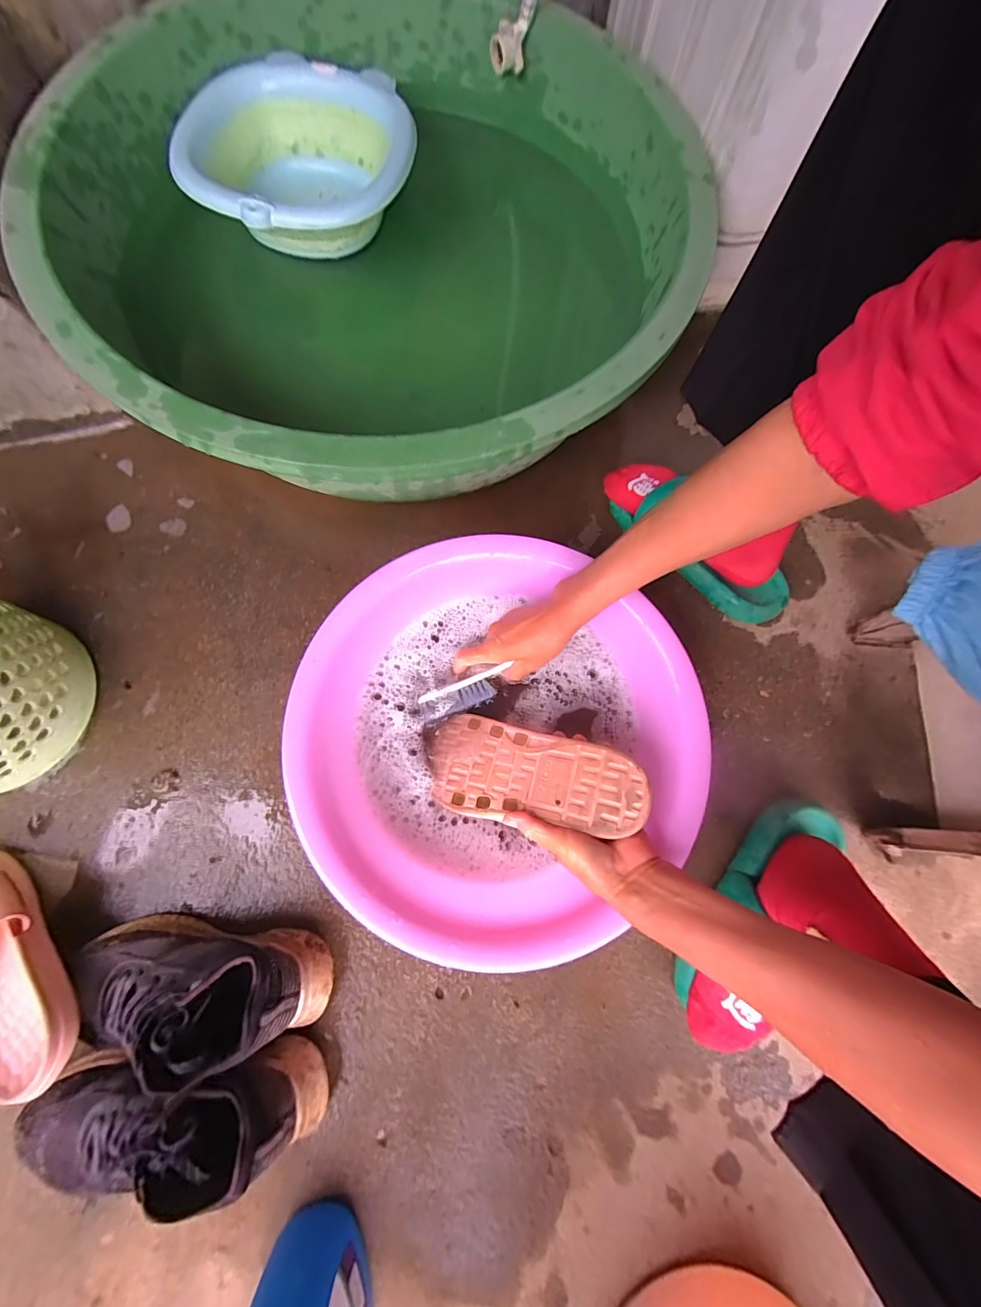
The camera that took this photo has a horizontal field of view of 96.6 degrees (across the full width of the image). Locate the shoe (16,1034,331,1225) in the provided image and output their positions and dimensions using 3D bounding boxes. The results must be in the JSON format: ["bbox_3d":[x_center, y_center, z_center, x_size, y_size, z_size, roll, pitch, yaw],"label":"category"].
[{"bbox_3d":[-0.283,0.413,0.386,0.249,0.092,0.090,-4,76,-3],"label":"shoe"}]

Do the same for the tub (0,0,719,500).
[{"bbox_3d":[-0.134,-0.497,0.565,0.725,0.201,0.691,0,76,-2],"label":"tub"}]

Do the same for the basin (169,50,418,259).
[{"bbox_3d":[-0.256,-0.624,0.570,0.273,0.089,0.263,0,77,-1],"label":"basin"}]

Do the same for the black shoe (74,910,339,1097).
[{"bbox_3d":[-0.277,0.318,0.408,0.236,0.093,0.097,6,75,0],"label":"black shoe"}]

